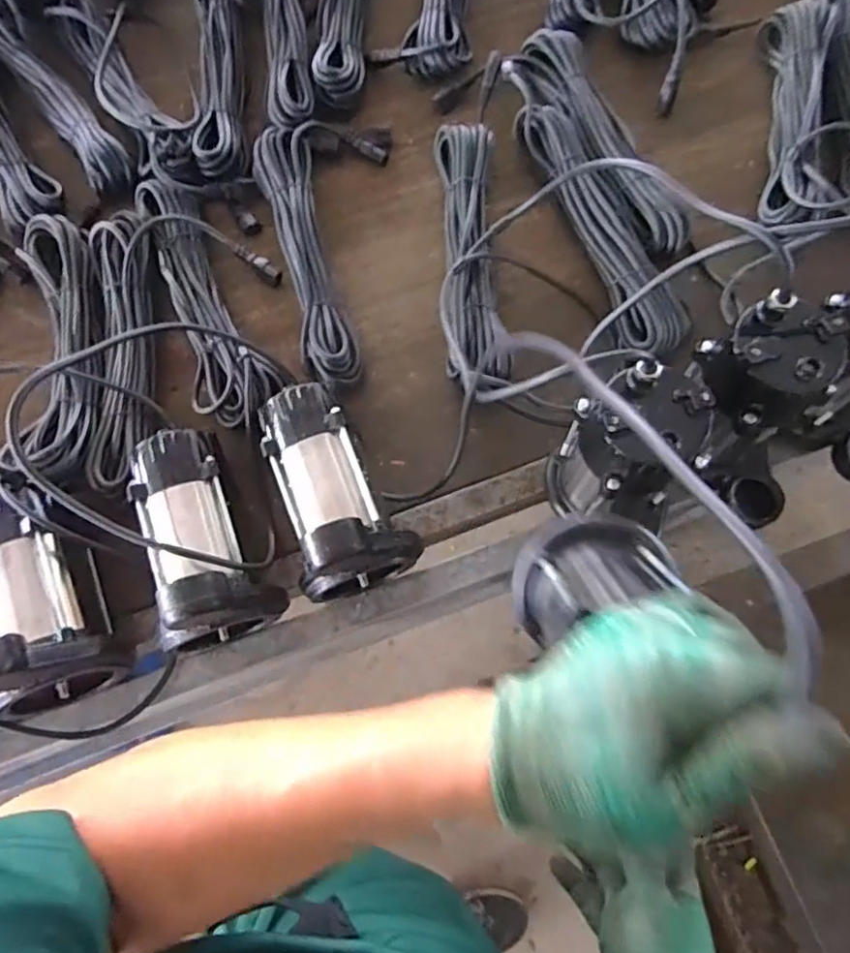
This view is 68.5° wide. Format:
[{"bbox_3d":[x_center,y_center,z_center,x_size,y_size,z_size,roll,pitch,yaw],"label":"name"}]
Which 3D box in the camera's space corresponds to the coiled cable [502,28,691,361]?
[{"bbox_3d":[0.214,-0.355,0.753,0.142,0.045,0.460,-17,73,-3],"label":"coiled cable"}]

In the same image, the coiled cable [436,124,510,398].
[{"bbox_3d":[0.054,-0.258,0.728,0.075,0.061,0.340,-2,73,1],"label":"coiled cable"}]

